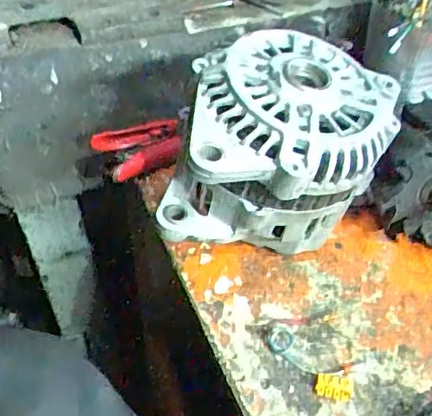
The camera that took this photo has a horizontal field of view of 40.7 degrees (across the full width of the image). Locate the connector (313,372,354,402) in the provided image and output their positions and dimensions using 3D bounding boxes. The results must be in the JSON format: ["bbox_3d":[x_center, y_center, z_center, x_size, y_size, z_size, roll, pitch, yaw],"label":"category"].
[{"bbox_3d":[0.075,0.114,0.371,0.025,0.004,0.015,9,46,8],"label":"connector"}]

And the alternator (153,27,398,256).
[{"bbox_3d":[0.047,-0.044,0.416,0.135,0.118,0.169,19,48,17],"label":"alternator"}]

